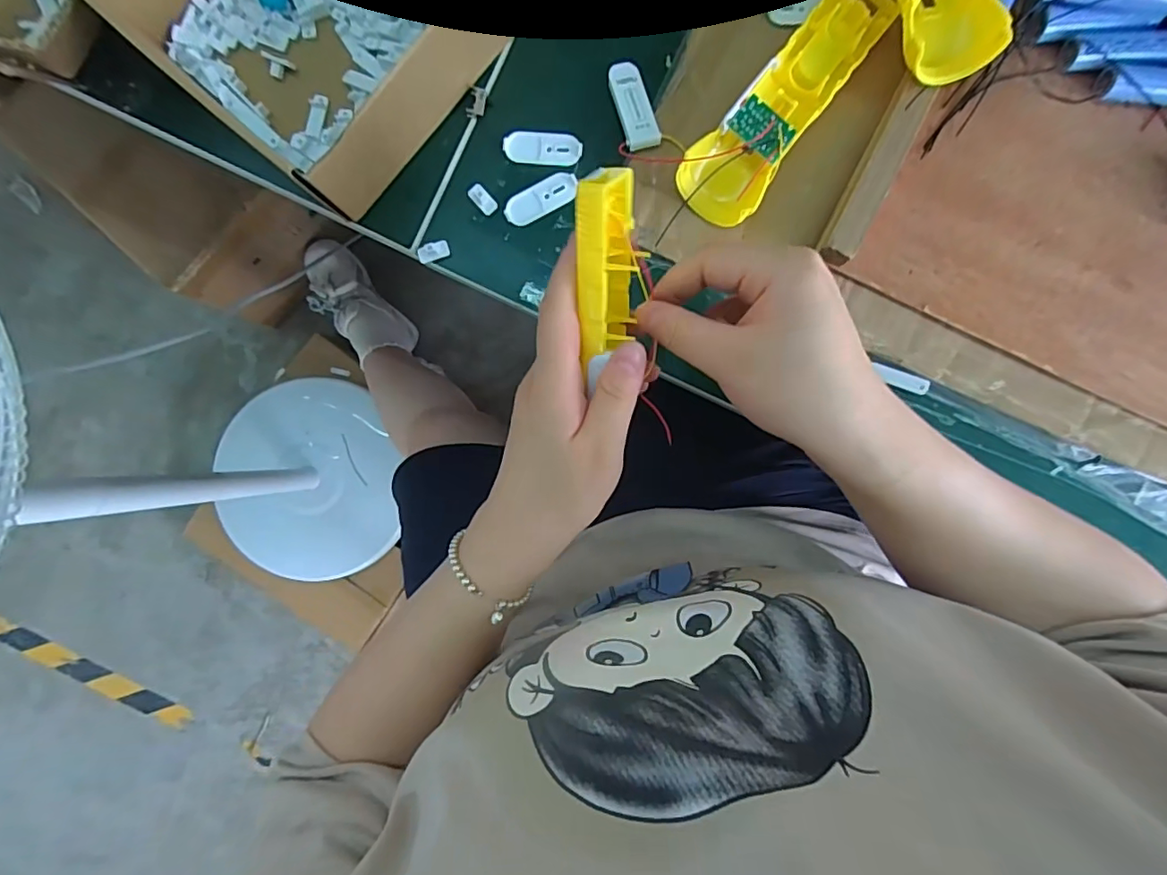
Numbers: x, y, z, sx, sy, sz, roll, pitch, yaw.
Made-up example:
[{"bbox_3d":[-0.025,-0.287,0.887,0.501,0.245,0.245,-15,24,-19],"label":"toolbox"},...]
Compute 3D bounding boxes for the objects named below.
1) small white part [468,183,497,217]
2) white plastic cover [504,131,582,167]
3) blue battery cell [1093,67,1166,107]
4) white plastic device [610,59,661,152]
[{"bbox_3d":[-0.065,-0.155,0.356,0.011,0.005,0.020,-43,88,3],"label":"small white part"},{"bbox_3d":[-0.026,-0.186,0.352,0.049,0.004,0.020,4,91,4],"label":"white plastic cover"},{"bbox_3d":[0.336,-0.203,0.318,0.065,0.017,0.020,7,91,4],"label":"blue battery cell"},{"bbox_3d":[0.032,-0.208,0.344,0.021,0.006,0.055,-15,84,1],"label":"white plastic device"}]

